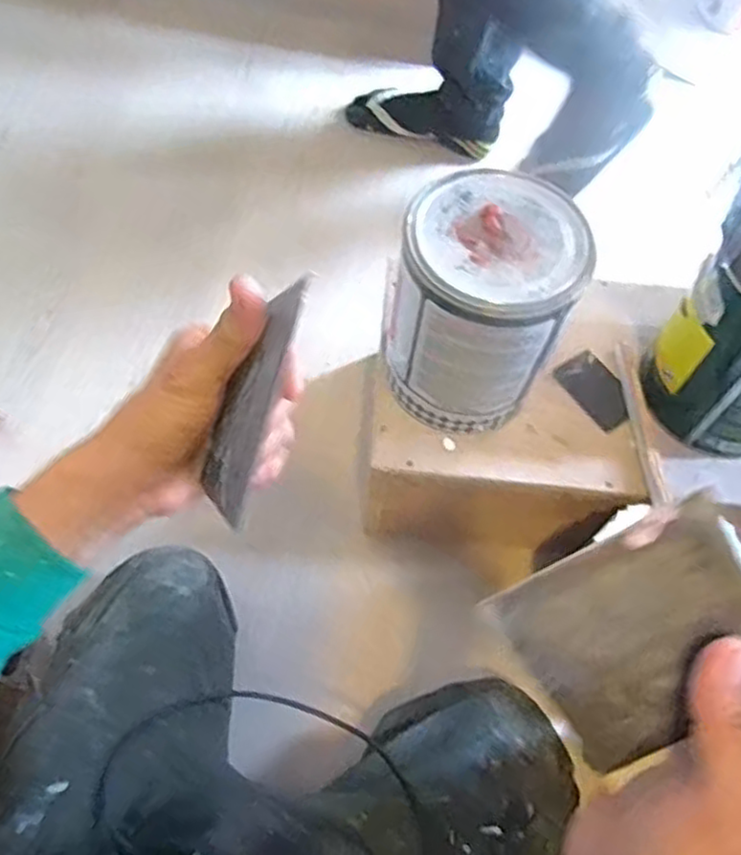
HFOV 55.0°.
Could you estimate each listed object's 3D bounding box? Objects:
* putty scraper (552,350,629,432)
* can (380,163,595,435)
[{"bbox_3d":[0.241,-0.040,0.757,0.058,0.004,0.088,-30,63,-17],"label":"putty scraper"},{"bbox_3d":[0.102,-0.112,0.672,0.146,0.194,0.150,2,62,-3],"label":"can"}]

